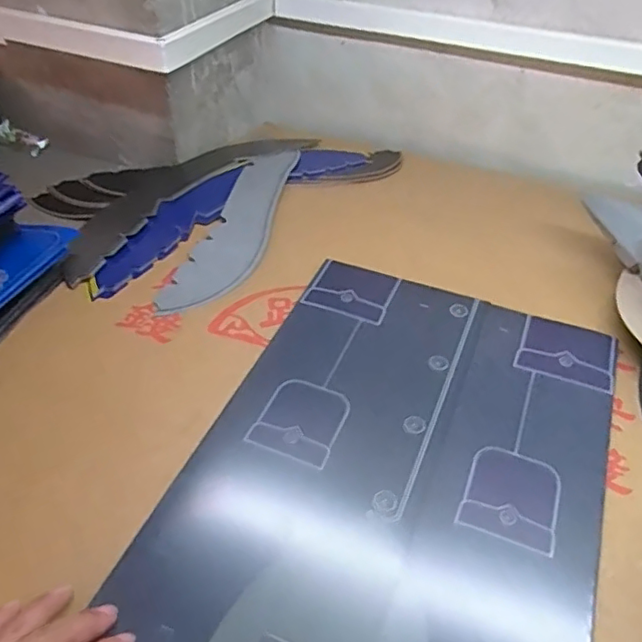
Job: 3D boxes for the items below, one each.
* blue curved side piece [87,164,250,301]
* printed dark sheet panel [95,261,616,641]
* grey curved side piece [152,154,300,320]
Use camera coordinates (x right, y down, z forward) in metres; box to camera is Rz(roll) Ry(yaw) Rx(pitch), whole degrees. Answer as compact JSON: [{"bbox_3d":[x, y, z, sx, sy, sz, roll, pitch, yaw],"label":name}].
[{"bbox_3d":[-0.157,-0.105,0.638,0.056,0.009,0.249,31,52,17],"label":"blue curved side piece"},{"bbox_3d":[0.058,0.103,0.428,0.274,0.010,0.377,17,48,16],"label":"printed dark sheet panel"},{"bbox_3d":[-0.082,-0.115,0.650,0.071,0.004,0.317,10,46,10],"label":"grey curved side piece"}]

